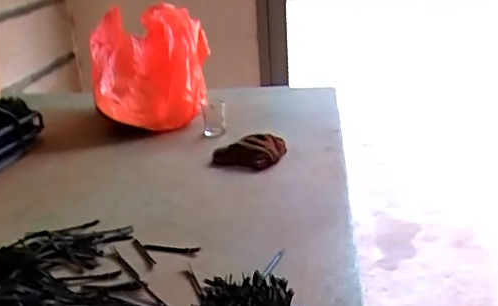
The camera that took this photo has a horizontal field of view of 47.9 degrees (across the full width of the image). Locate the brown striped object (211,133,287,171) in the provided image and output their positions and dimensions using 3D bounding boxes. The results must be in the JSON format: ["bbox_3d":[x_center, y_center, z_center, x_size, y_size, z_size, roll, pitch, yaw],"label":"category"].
[{"bbox_3d":[0.000,0.002,1.093,0.146,0.049,0.076,-1,24,0],"label":"brown striped object"}]

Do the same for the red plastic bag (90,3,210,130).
[{"bbox_3d":[-0.234,-0.193,1.308,0.265,0.233,0.217,-1,24,0],"label":"red plastic bag"}]

